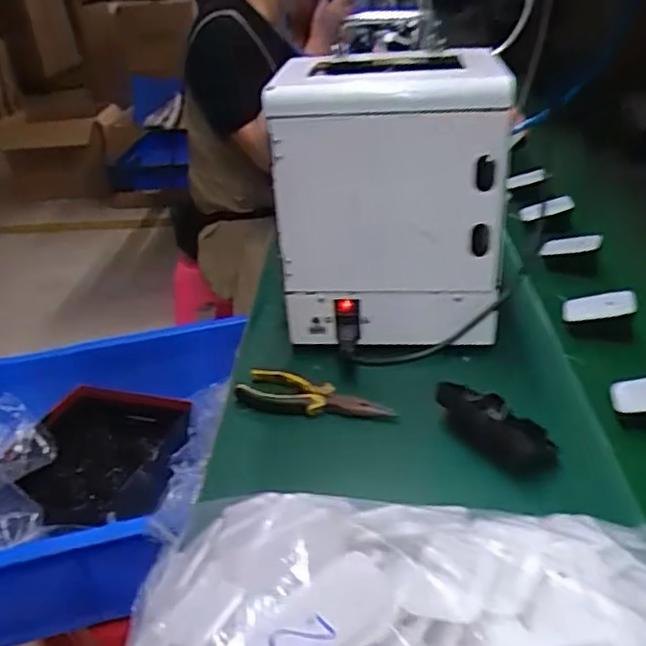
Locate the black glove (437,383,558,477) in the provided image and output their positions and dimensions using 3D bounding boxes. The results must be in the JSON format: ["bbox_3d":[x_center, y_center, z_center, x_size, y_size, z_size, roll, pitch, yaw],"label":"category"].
[{"bbox_3d":[0.148,0.085,0.555,0.120,0.039,0.042,34,48,27],"label":"black glove"}]

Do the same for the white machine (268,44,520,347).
[{"bbox_3d":[0.070,-0.123,0.665,0.211,0.269,0.163,0,33,8],"label":"white machine"}]

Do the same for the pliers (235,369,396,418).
[{"bbox_3d":[-0.008,0.071,0.618,0.152,0.017,0.050,7,34,19],"label":"pliers"}]

